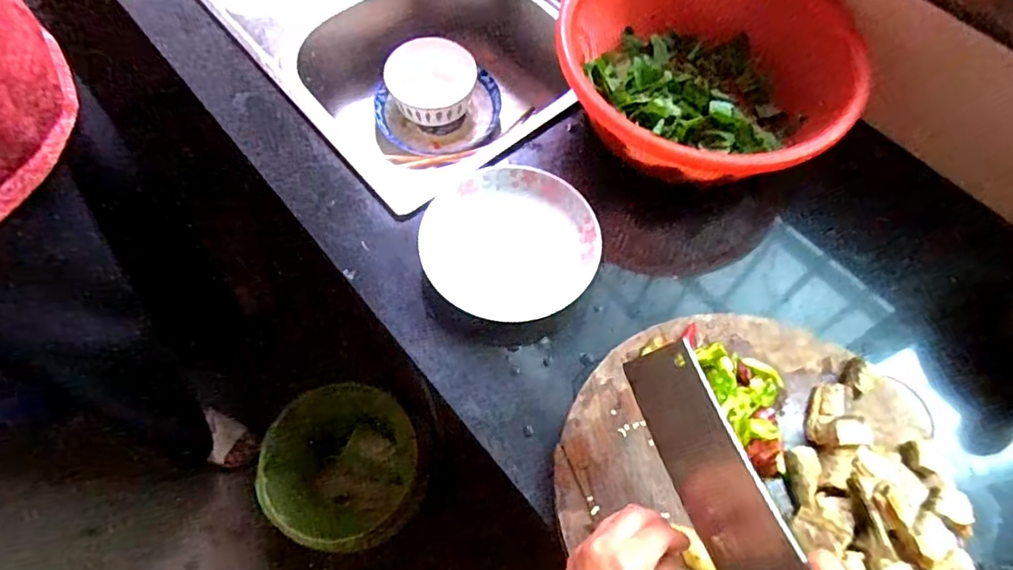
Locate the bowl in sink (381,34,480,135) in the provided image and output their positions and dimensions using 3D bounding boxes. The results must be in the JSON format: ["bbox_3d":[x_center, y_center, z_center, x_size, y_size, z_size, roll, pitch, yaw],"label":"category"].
[{"bbox_3d":[-0.109,-0.285,0.856,0.120,0.085,0.111,1,63,-2],"label":"bowl in sink"}]

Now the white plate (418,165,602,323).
[{"bbox_3d":[0.002,-0.040,0.590,0.168,0.031,0.166,1,63,-2],"label":"white plate"}]

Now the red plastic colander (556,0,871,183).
[{"bbox_3d":[0.210,-0.235,0.644,0.304,0.115,0.283,18,64,7],"label":"red plastic colander"}]

